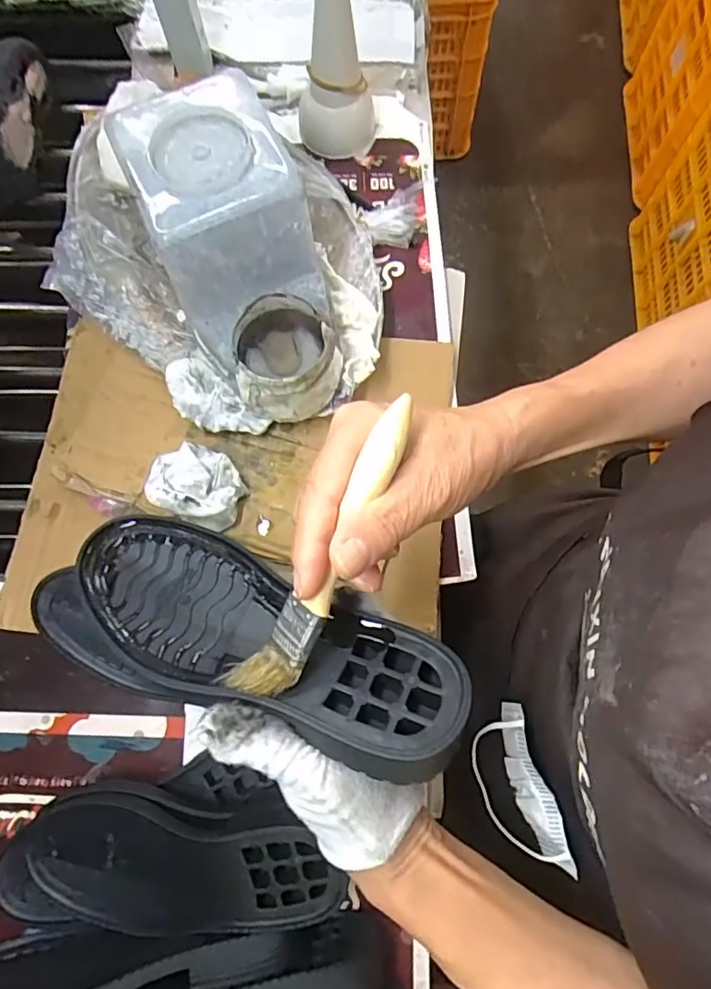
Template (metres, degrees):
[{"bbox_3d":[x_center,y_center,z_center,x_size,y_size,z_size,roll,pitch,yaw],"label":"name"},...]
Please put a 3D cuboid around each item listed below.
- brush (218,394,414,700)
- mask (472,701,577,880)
[{"bbox_3d":[-0.011,0.027,0.230,0.027,0.010,0.147,31,96,9],"label":"brush"},{"bbox_3d":[0.099,0.179,0.335,0.021,0.052,0.090,-12,70,-22],"label":"mask"}]

